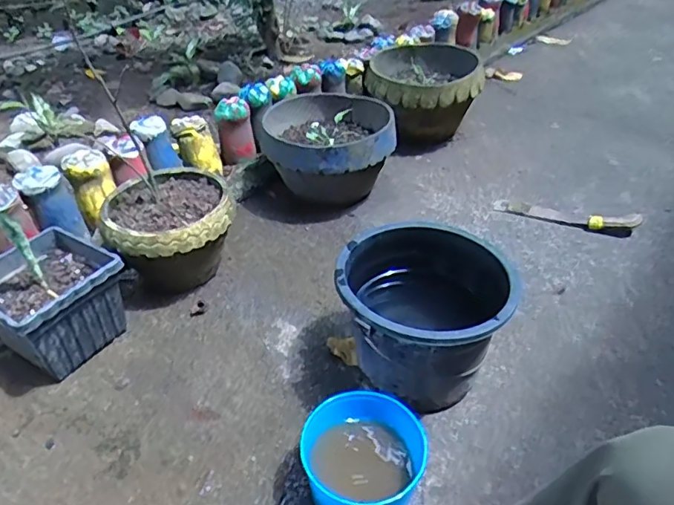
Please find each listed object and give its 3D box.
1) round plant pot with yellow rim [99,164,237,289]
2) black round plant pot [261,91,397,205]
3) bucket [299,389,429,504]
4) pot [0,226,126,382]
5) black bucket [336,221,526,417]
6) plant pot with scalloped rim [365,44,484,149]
[{"bbox_3d":[-0.340,-0.034,1.110,0.237,0.177,0.243,1,38,-1],"label":"round plant pot with yellow rim"},{"bbox_3d":[-0.023,-0.252,1.376,0.327,0.199,0.327,-4,38,-7],"label":"black round plant pot"},{"bbox_3d":[0.036,0.290,0.744,0.169,0.109,0.142,2,38,0],"label":"bucket"},{"bbox_3d":[-0.512,0.094,0.962,0.208,0.167,0.202,23,43,25],"label":"pot"},{"bbox_3d":[0.126,0.111,0.869,0.264,0.209,0.241,1,38,-1],"label":"black bucket"},{"bbox_3d":[0.248,-0.460,1.584,0.327,0.208,0.364,5,38,5],"label":"plant pot with scalloped rim"}]

